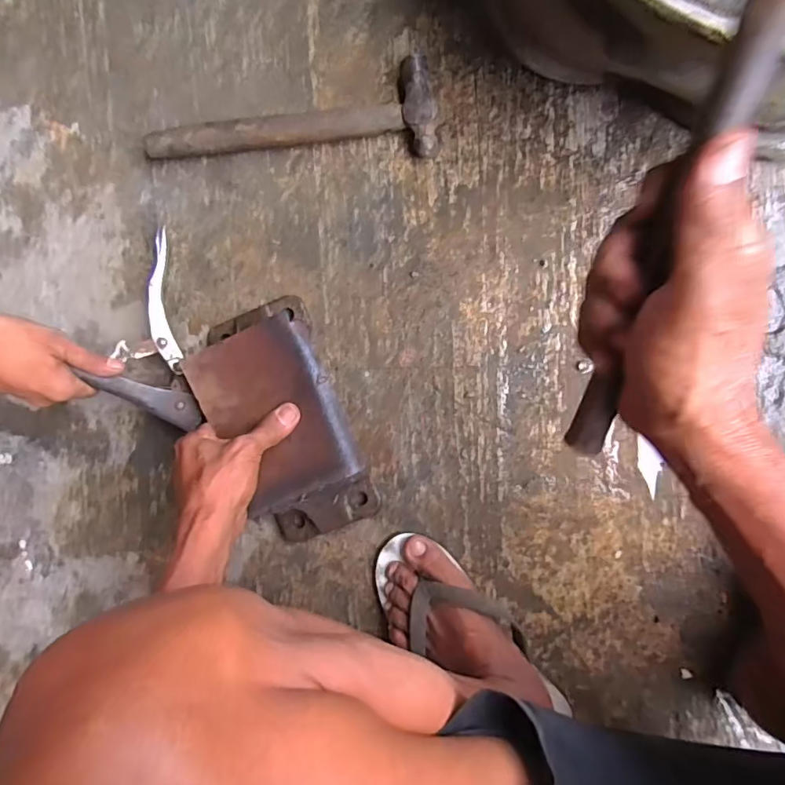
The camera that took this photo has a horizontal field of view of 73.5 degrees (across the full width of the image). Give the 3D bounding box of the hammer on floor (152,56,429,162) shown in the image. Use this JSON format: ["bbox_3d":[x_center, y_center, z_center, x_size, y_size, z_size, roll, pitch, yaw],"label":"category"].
[{"bbox_3d":[-0.099,-0.274,0.517,0.282,0.030,0.081,3,93,8],"label":"hammer on floor"}]

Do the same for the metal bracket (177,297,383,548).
[{"bbox_3d":[-0.107,0.035,0.521,0.125,0.060,0.231,-22,90,8],"label":"metal bracket"}]

